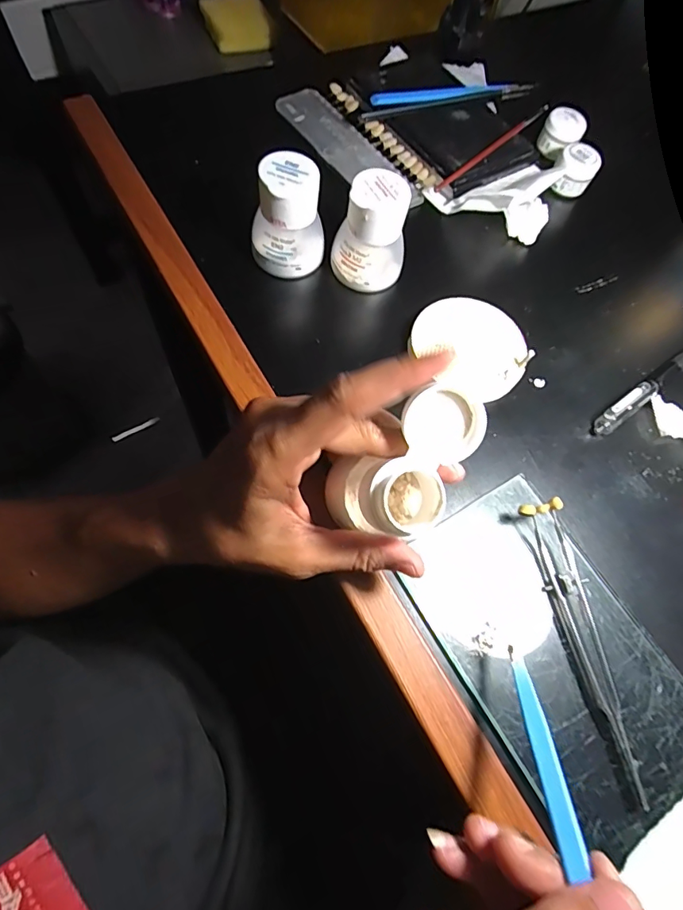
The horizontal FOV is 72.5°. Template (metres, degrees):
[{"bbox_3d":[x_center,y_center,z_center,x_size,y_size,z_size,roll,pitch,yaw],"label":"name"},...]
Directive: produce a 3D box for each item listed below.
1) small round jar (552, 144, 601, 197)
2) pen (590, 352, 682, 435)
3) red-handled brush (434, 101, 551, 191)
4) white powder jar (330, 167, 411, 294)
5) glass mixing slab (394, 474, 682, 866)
[{"bbox_3d":[0.194,-0.234,0.386,0.030,0.029,0.030,1,65,-3],"label":"small round jar"},{"bbox_3d":[0.220,-0.052,0.321,0.135,0.015,0.013,-35,72,-17],"label":"pen"},{"bbox_3d":[0.124,-0.248,0.378,0.006,0.012,0.152,42,70,15],"label":"red-handled brush"},{"bbox_3d":[0.022,-0.150,0.307,0.044,0.058,0.045,3,66,-7],"label":"white powder jar"},{"bbox_3d":[0.117,0.108,0.244,0.099,0.012,0.183,-28,70,-15],"label":"glass mixing slab"}]

